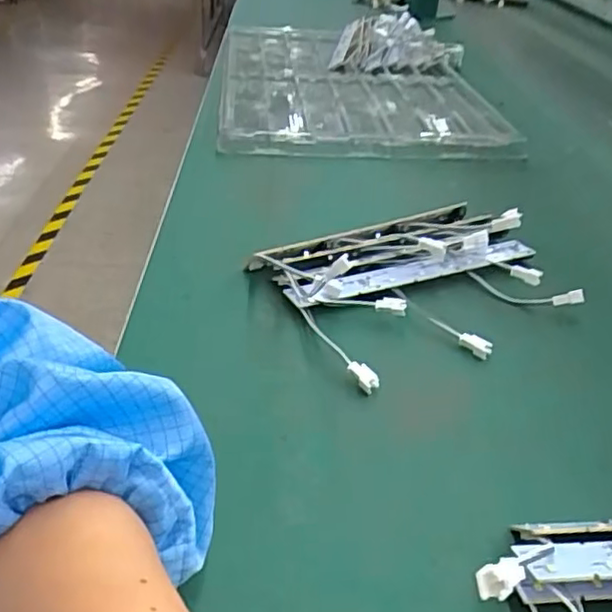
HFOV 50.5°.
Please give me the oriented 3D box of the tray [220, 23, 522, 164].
[{"bbox_3d":[0.061,-0.298,0.861,0.329,0.030,0.503,1,34,-5],"label":"tray"}]

